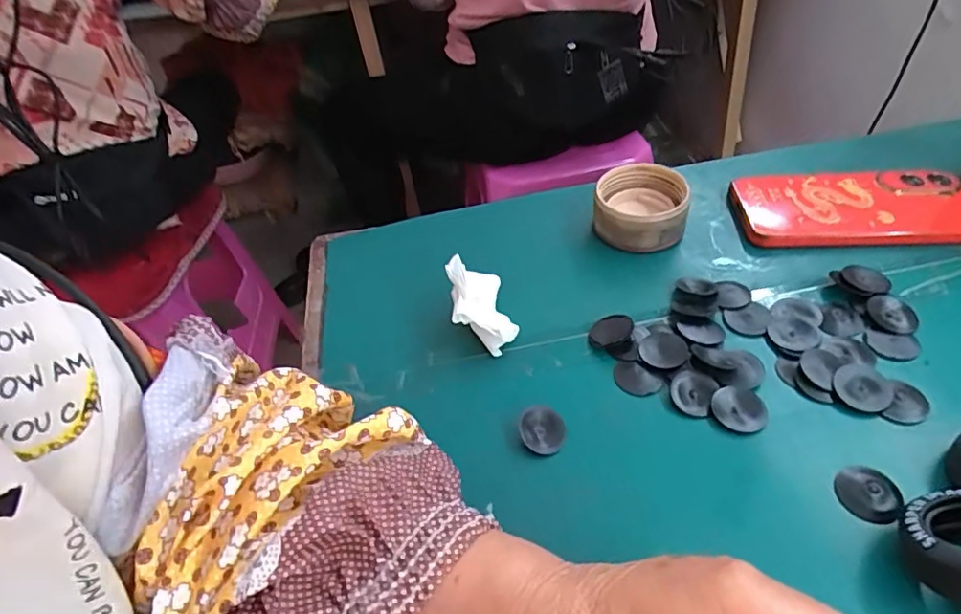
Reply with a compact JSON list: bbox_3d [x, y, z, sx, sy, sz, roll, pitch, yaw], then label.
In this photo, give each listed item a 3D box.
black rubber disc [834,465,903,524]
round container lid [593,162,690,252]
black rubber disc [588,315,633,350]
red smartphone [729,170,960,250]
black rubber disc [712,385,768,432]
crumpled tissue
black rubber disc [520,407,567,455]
[{"bbox_3d":[0.188,0.088,0.269,0.027,0.006,0.026,-3,46,4],"label":"black rubber disc"},{"bbox_3d":[0.121,-0.074,0.422,0.065,0.040,0.062,-3,46,4],"label":"round container lid"},{"bbox_3d":[0.083,0.015,0.353,0.027,0.004,0.027,-23,34,17],"label":"black rubber disc"},{"bbox_3d":[0.278,-0.072,0.412,0.166,0.013,0.074,-1,46,6],"label":"red smartphone"},{"bbox_3d":[0.143,0.056,0.307,0.027,0.004,0.025,-3,46,4],"label":"black rubber disc"},{"bbox_3d":[0.001,-0.001,0.360,0.038,0.036,0.057,-8,46,-1],"label":"crumpled tissue"},{"bbox_3d":[0.034,0.067,0.306,0.024,0.005,0.024,-3,46,4],"label":"black rubber disc"}]

